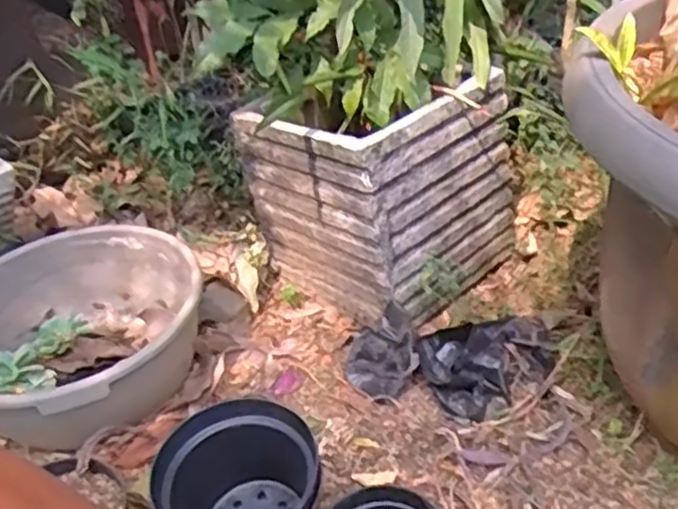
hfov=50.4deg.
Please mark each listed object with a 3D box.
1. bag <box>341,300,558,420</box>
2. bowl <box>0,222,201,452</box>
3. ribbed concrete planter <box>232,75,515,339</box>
[{"bbox_3d":[0.154,0.146,1.005,0.293,0.081,0.177,-1,36,7],"label":"bag"},{"bbox_3d":[-0.392,0.116,1.067,0.366,0.146,0.410,-25,40,-28],"label":"bowl"},{"bbox_3d":[0.071,-0.114,1.164,0.324,0.319,0.313,-29,42,-29],"label":"ribbed concrete planter"}]

